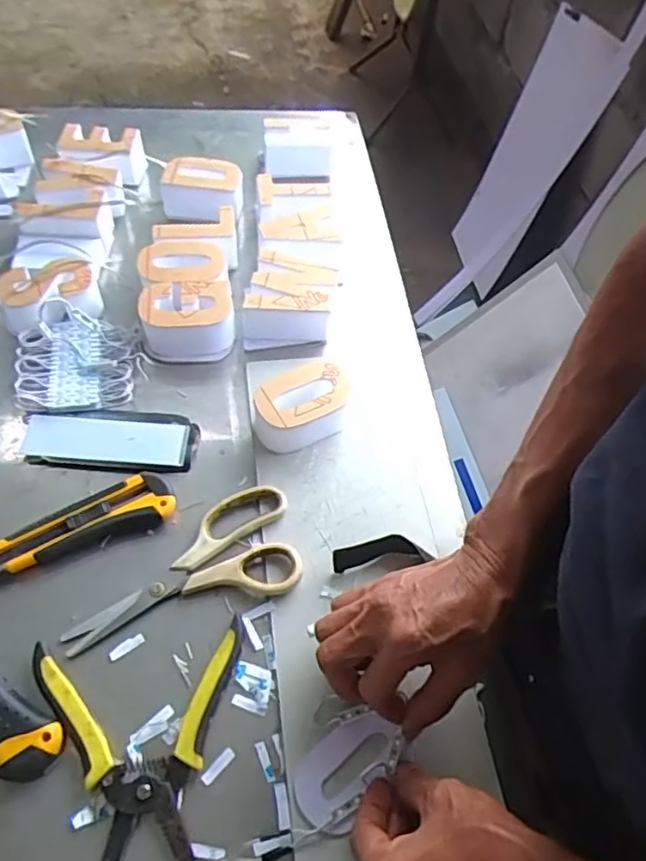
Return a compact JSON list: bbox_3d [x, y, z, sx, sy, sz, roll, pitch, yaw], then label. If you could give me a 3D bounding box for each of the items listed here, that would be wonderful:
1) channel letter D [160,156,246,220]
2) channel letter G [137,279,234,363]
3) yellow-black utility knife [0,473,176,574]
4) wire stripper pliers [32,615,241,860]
[{"bbox_3d":[-0.134,-0.267,0.698,0.088,0.048,0.063,-3,56,-6],"label":"channel letter D"},{"bbox_3d":[-0.128,-0.104,0.590,0.083,0.046,0.060,-8,57,-10],"label":"channel letter G"},{"bbox_3d":[-0.196,0.075,0.487,0.153,0.022,0.039,-19,59,-16],"label":"yellow-black utility knife"},{"bbox_3d":[-0.129,0.203,0.409,0.134,0.013,0.149,2,56,-3],"label":"wire stripper pliers"}]

